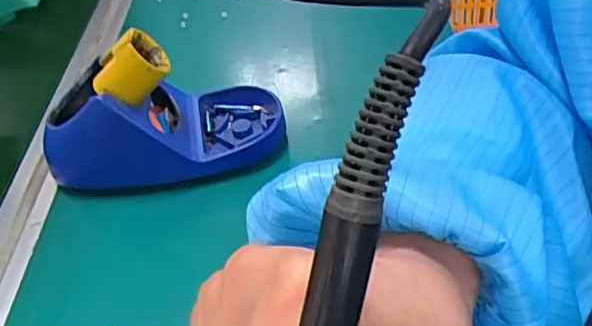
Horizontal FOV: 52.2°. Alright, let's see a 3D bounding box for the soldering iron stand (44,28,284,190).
[{"bbox_3d":[-0.088,-0.036,0.397,0.157,0.092,0.077,-16,41,-11],"label":"soldering iron stand"}]

